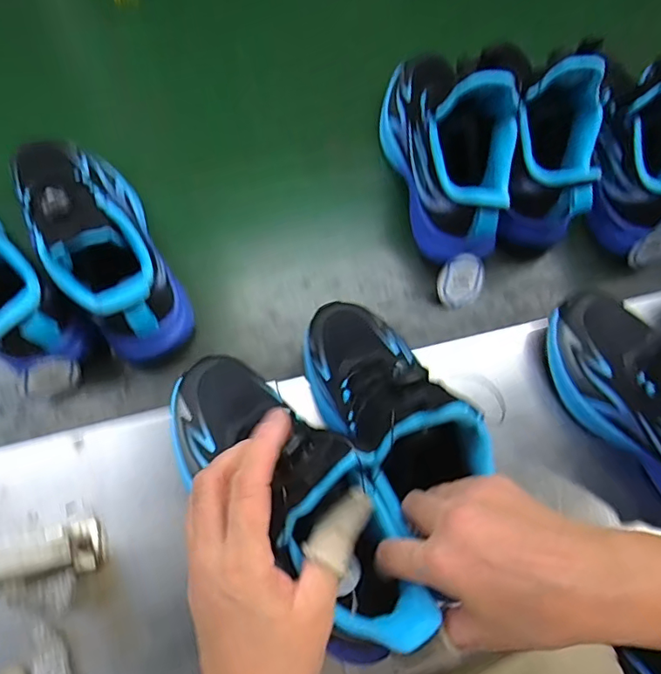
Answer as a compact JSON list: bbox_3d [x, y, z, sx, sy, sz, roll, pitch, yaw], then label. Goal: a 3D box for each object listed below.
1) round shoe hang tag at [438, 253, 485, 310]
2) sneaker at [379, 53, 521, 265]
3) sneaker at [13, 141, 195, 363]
[{"bbox_3d":[0.125,-0.053,0.485,0.045,0.052,0.006,-12,26,-13],"label":"round shoe hang tag"},{"bbox_3d":[0.117,-0.179,0.474,0.087,0.132,0.200,-13,69,-8],"label":"sneaker"},{"bbox_3d":[-0.192,-0.085,0.429,0.081,0.121,0.216,-30,73,-14],"label":"sneaker"}]

